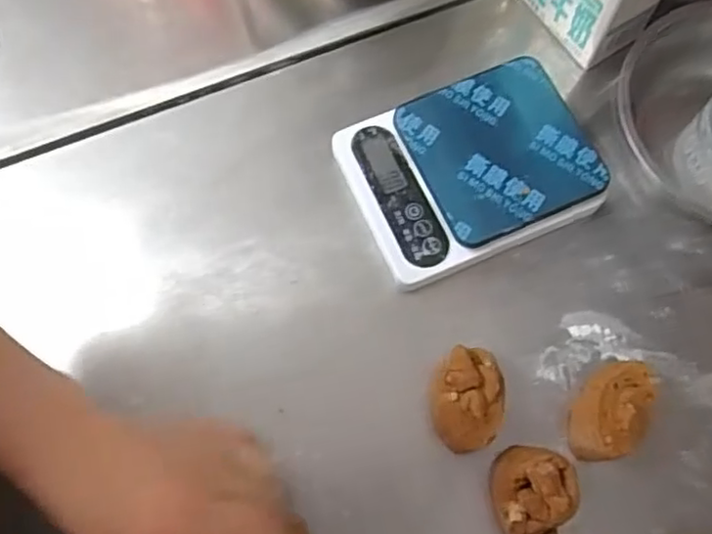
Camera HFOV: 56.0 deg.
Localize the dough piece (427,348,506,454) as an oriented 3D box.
[{"bbox_3d":[0.072,0.087,0.442,0.045,0.044,0.066,4,71,4],"label":"dough piece"}]

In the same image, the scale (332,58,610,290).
[{"bbox_3d":[0.083,-0.070,0.497,0.167,0.042,0.127,-22,71,-6],"label":"scale"}]

